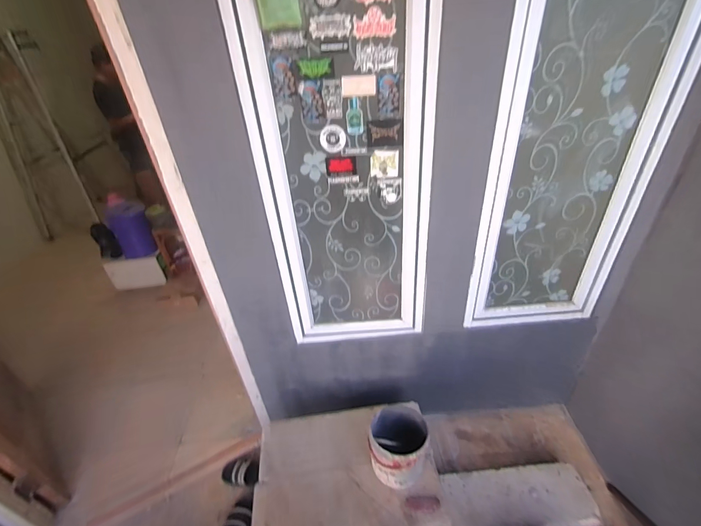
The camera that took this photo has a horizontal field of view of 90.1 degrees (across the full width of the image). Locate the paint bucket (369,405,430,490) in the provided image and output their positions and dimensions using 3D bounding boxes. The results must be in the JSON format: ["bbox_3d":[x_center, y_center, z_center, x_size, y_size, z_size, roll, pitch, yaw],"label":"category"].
[{"bbox_3d":[0.158,0.591,1.138,0.173,0.173,0.186,-3,35,2],"label":"paint bucket"}]

